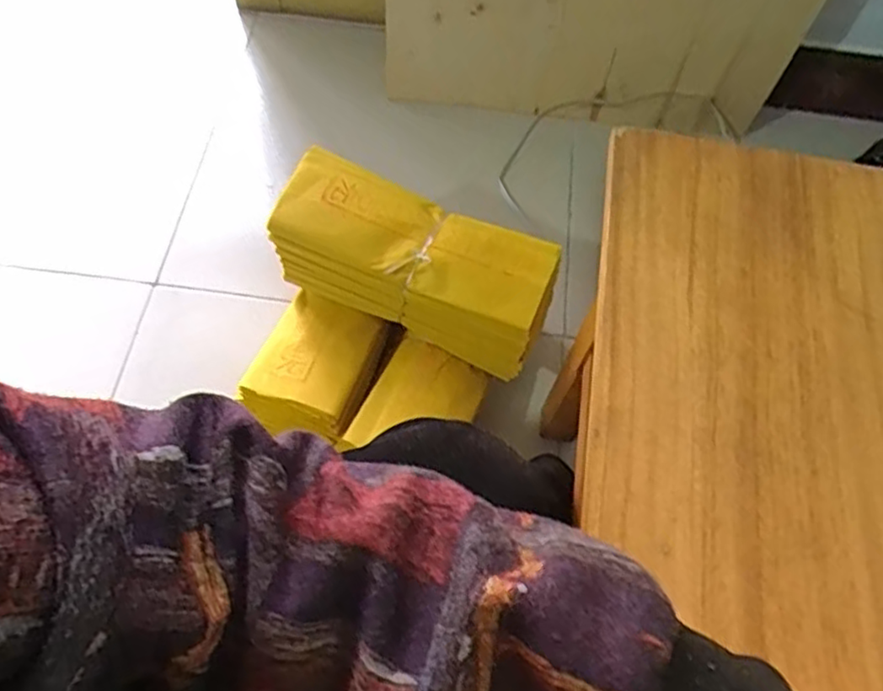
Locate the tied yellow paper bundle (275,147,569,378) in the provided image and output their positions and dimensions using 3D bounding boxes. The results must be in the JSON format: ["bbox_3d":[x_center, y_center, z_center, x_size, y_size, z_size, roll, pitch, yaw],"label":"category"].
[{"bbox_3d":[-0.031,-0.092,0.795,0.320,0.137,0.130,20,65,7],"label":"tied yellow paper bundle"}]

